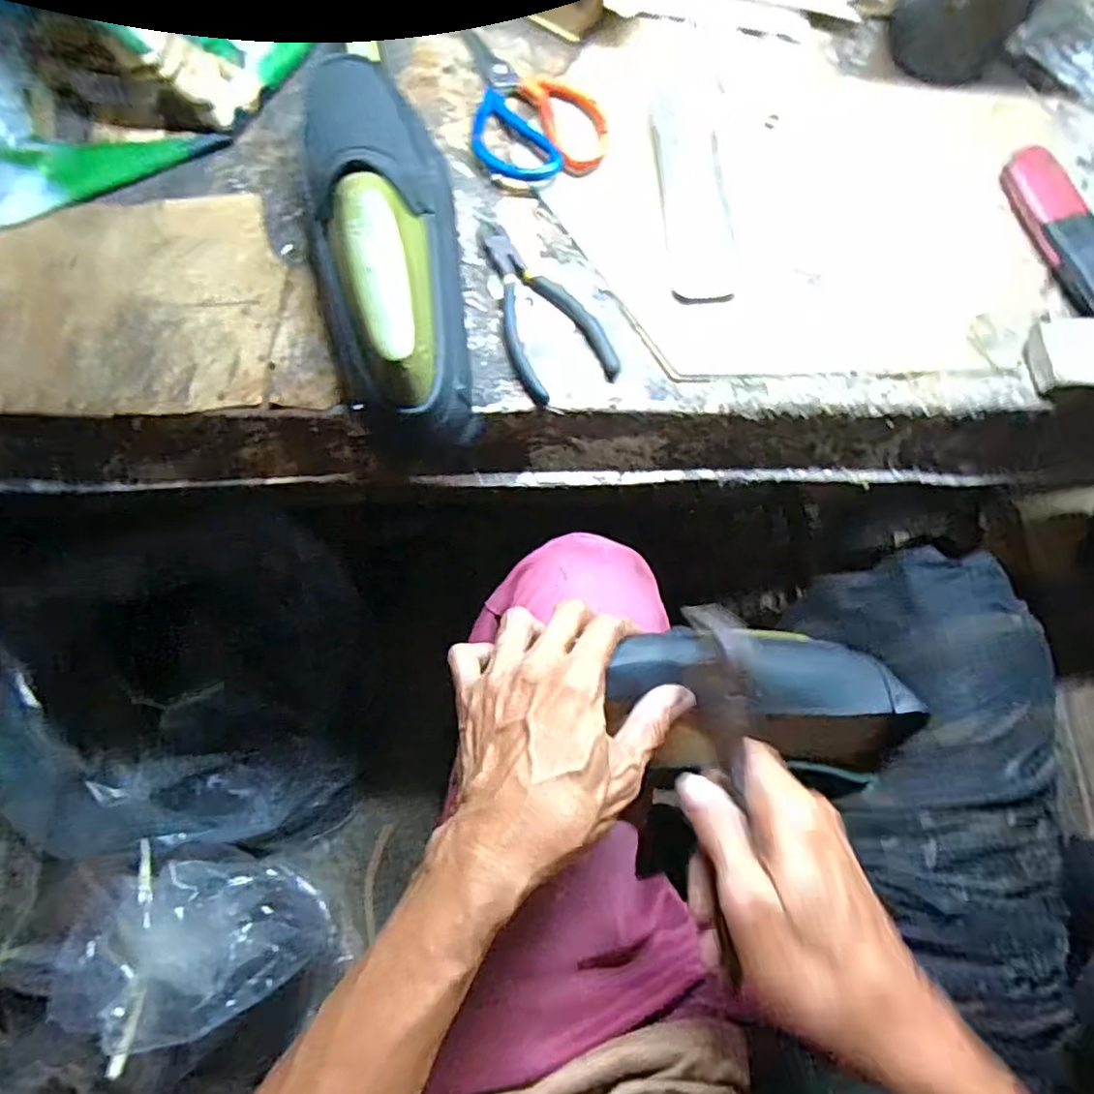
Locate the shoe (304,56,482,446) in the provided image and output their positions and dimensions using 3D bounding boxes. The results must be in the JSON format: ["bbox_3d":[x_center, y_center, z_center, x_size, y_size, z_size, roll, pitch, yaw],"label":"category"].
[{"bbox_3d":[-0.103,-0.204,0.419,0.092,0.106,0.292,-12,76,-5],"label":"shoe"}]

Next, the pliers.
[{"bbox_3d":[-0.008,-0.175,0.464,0.066,0.013,0.150,-22,77,-7],"label":"pliers"}]

